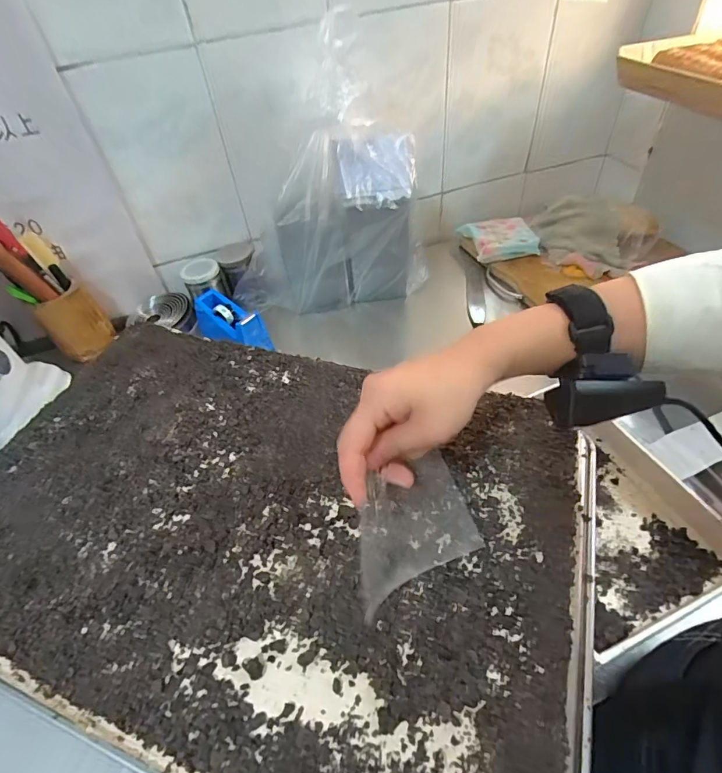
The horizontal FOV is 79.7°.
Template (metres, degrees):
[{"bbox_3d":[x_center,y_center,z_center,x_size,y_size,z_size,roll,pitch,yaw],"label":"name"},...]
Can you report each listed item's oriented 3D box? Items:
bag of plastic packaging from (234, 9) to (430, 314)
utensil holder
[{"bbox_3d":[-0.052,-0.296,0.686,0.330,0.405,0.099,-18,47,-9],"label":"bag of plastic packaging"},{"bbox_3d":[-0.501,-0.122,0.759,0.098,0.116,0.090,-35,52,-24],"label":"utensil holder"}]

